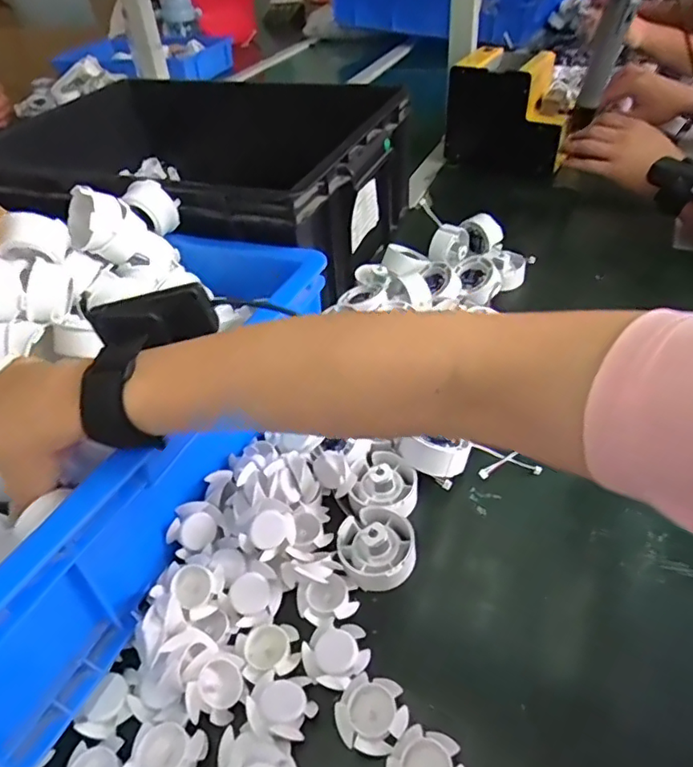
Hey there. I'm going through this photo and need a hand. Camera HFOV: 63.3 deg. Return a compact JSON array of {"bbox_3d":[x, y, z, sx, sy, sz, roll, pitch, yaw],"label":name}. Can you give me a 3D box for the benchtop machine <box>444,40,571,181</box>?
[{"bbox_3d":[0.276,-0.445,0.924,0.200,0.155,0.119,13,44,19],"label":"benchtop machine"}]

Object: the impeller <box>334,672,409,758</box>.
[{"bbox_3d":[0.015,0.192,0.328,0.038,0.010,0.039,-3,41,2],"label":"impeller"}]

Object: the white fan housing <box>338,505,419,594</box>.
[{"bbox_3d":[0.022,0.114,0.400,0.054,0.025,0.057,-3,41,2],"label":"white fan housing"}]

